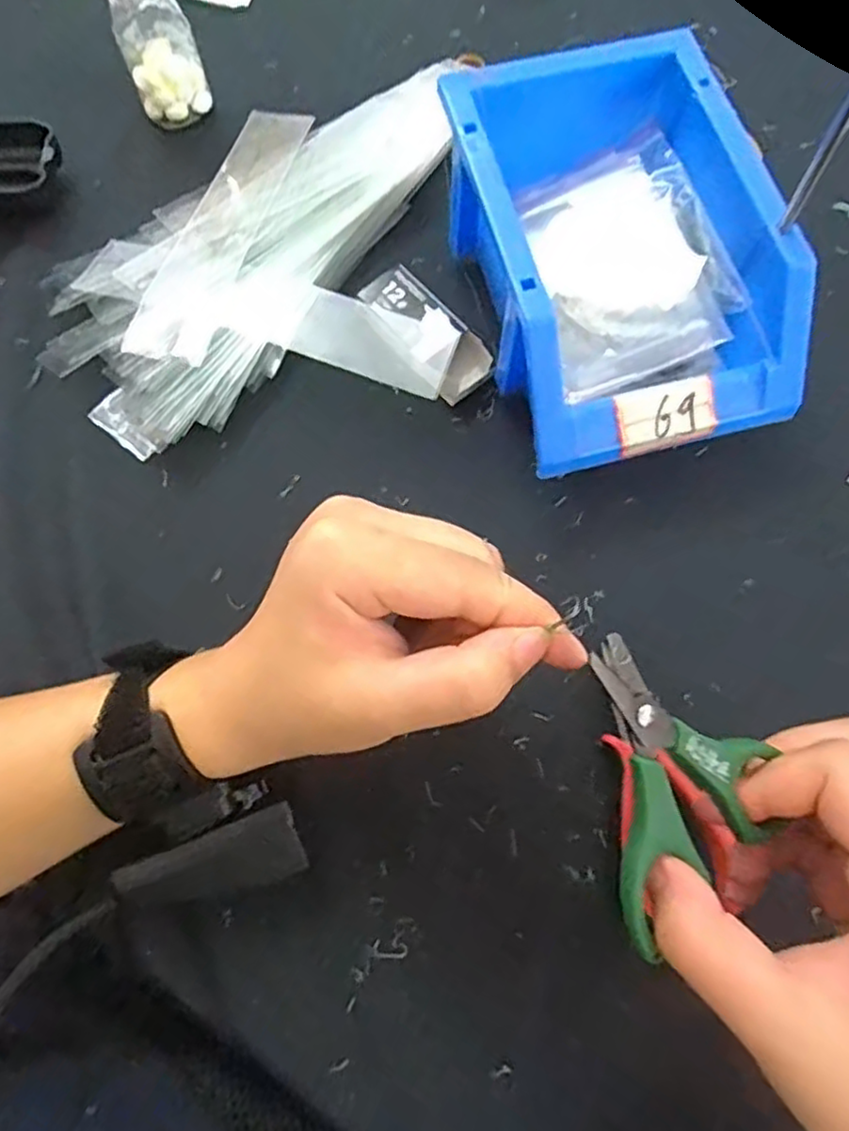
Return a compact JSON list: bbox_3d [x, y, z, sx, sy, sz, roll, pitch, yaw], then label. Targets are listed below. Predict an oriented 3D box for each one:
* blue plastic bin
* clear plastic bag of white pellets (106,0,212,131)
[{"bbox_3d":[0.084,-0.141,0.327,0.138,0.078,0.186,-13,74,-4],"label":"blue plastic bin"},{"bbox_3d":[-0.144,-0.282,0.375,0.038,0.073,0.027,-30,76,-9],"label":"clear plastic bag of white pellets"}]

